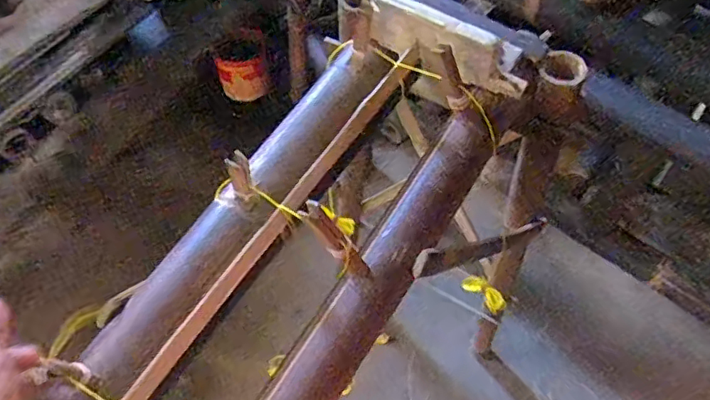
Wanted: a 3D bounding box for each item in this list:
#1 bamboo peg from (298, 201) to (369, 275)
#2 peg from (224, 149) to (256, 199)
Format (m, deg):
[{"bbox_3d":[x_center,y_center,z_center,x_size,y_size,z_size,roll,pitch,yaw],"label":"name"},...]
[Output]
[{"bbox_3d":[-0.011,0.033,0.409,0.013,0.085,0.015,2,51,42],"label":"bamboo peg"},{"bbox_3d":[-0.085,-0.016,0.424,0.015,0.056,0.010,-18,60,-10],"label":"peg"}]

